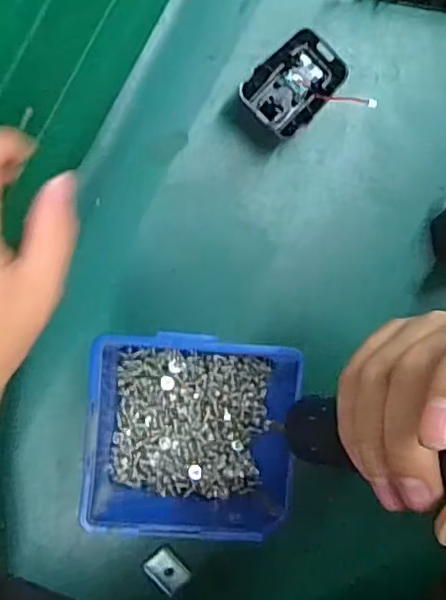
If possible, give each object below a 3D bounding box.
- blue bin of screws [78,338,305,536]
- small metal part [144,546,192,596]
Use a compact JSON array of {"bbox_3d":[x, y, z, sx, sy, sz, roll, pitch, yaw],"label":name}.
[{"bbox_3d":[-0.018,0.084,0.378,0.122,0.057,0.120,5,94,-7],"label":"blue bin of screws"},{"bbox_3d":[-0.036,0.179,0.409,0.019,0.005,0.029,-41,97,-3],"label":"small metal part"}]

